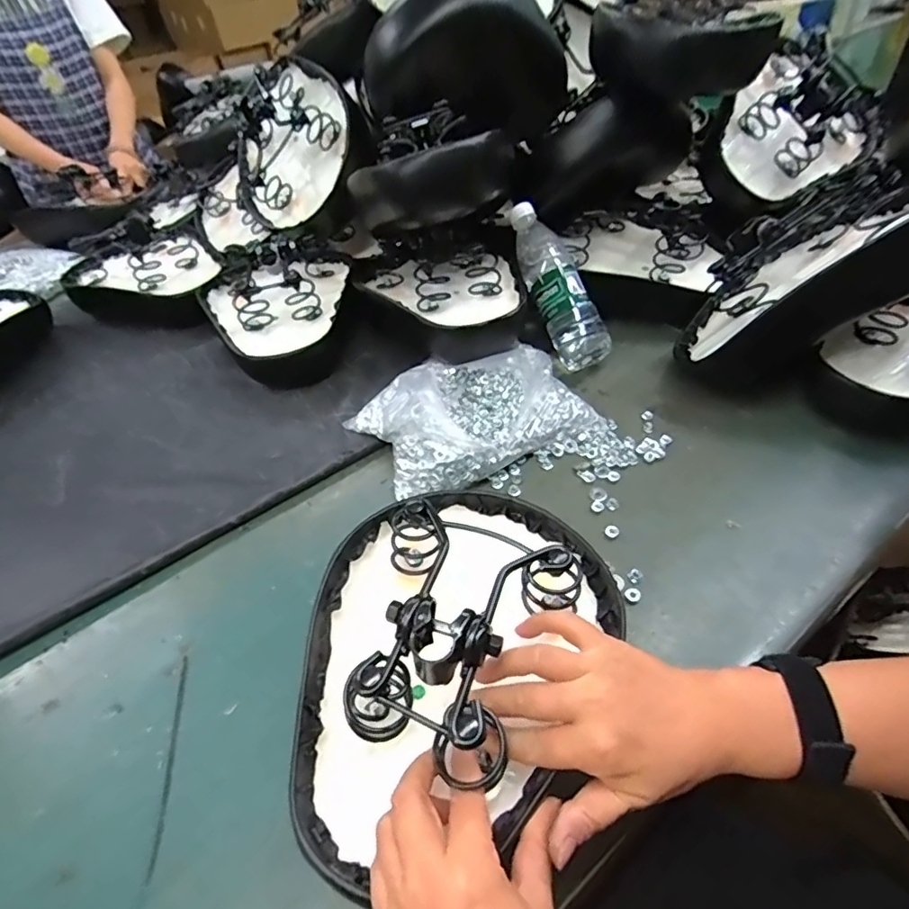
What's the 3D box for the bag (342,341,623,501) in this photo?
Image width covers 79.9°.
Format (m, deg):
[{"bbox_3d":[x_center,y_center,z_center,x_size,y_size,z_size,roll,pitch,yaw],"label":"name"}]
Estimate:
[{"bbox_3d":[0.023,-0.061,0.614,0.269,0.067,0.177,-17,46,-9],"label":"bag"}]

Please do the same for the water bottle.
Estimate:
[{"bbox_3d":[0.126,-0.222,0.702,0.061,0.057,0.233,-20,79,-14],"label":"water bottle"}]

